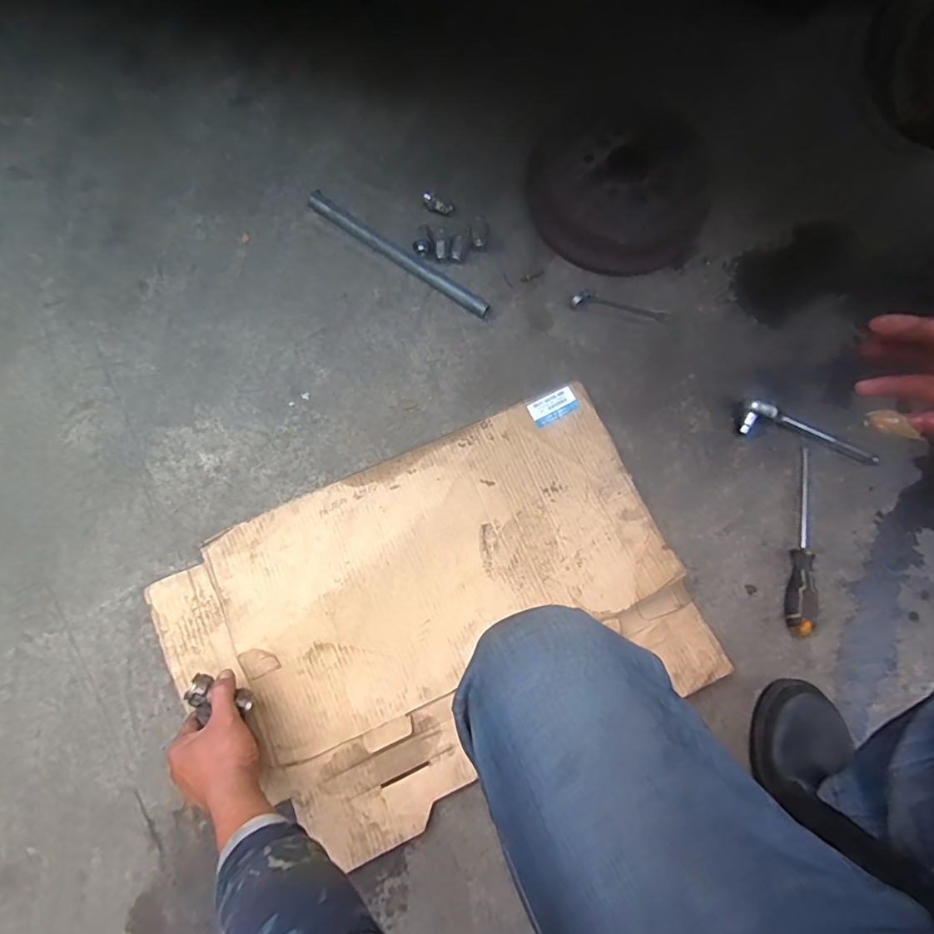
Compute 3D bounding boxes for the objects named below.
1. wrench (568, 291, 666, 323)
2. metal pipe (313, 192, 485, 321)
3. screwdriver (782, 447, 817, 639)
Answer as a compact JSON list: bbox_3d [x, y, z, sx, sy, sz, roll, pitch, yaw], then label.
[{"bbox_3d":[0.221,-0.235,0.728,0.138,0.018,0.030,8,77,1],"label":"wrench"},{"bbox_3d":[-0.102,-0.309,0.737,0.310,0.019,0.023,35,79,7],"label":"metal pipe"},{"bbox_3d":[0.440,0.094,0.655,0.039,0.027,0.242,10,77,1],"label":"screwdriver"}]

